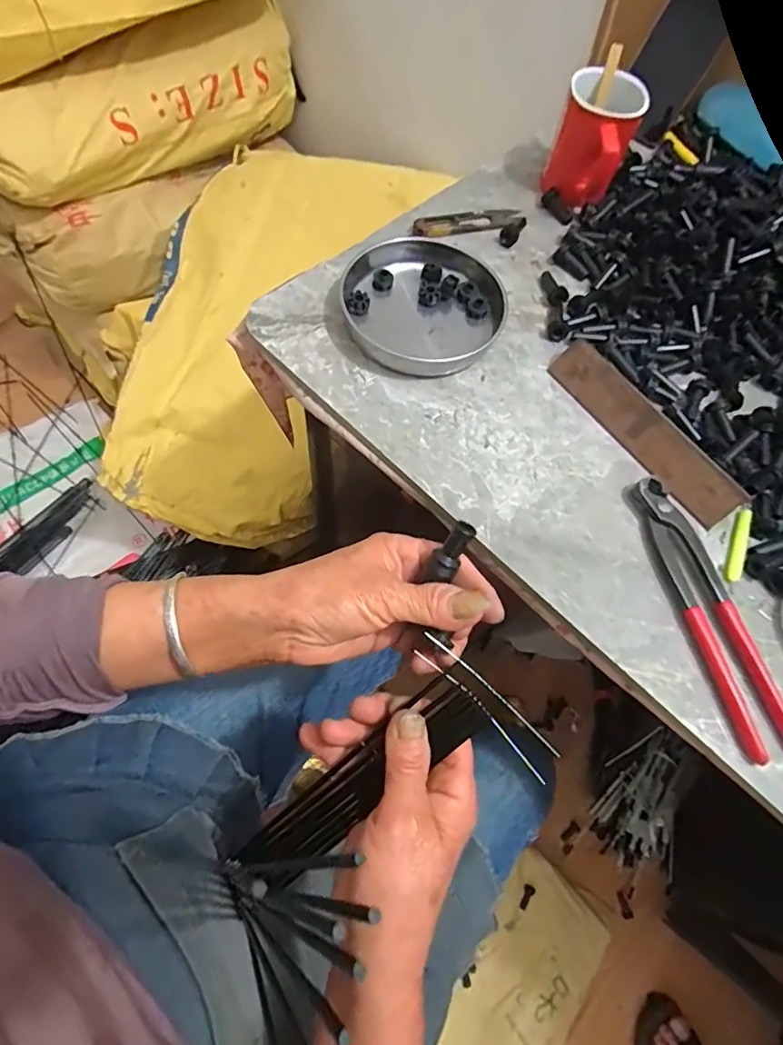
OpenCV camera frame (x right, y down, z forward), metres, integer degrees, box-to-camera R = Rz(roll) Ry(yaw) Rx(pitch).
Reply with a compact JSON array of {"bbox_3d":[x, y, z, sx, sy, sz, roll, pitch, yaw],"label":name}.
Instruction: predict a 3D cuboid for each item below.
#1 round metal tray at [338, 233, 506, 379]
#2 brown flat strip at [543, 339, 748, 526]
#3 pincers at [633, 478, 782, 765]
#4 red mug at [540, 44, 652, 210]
[{"bbox_3d":[0.029,-0.193,0.455,0.140,0.022,0.141,2,66,-4],"label":"round metal tray"},{"bbox_3d":[0.199,-0.074,0.415,0.037,0.004,0.180,-45,71,23],"label":"brown flat strip"},{"bbox_3d":[0.221,0.059,0.362,0.040,0.013,0.195,-11,67,-10],"label":"pincers"},{"bbox_3d":[0.196,-0.374,0.515,0.072,0.085,0.115,19,65,4],"label":"red mug"}]

